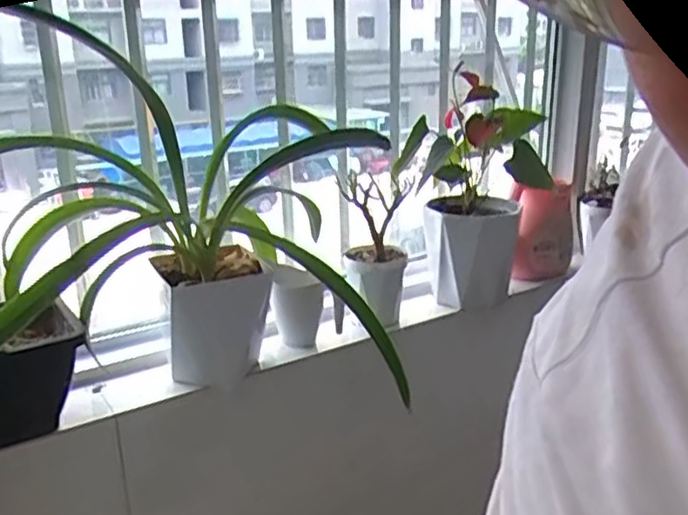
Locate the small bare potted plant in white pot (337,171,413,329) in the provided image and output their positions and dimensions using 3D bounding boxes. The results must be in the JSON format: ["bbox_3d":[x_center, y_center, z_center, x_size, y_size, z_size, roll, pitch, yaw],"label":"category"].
[{"bbox_3d":[0.051,-0.007,1.135,0.103,0.224,0.113,0,18,5],"label":"small bare potted plant in white pot"}]

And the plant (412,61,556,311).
[{"bbox_3d":[0.249,-0.106,1.177,0.197,0.366,0.211,5,19,19],"label":"plant"}]

